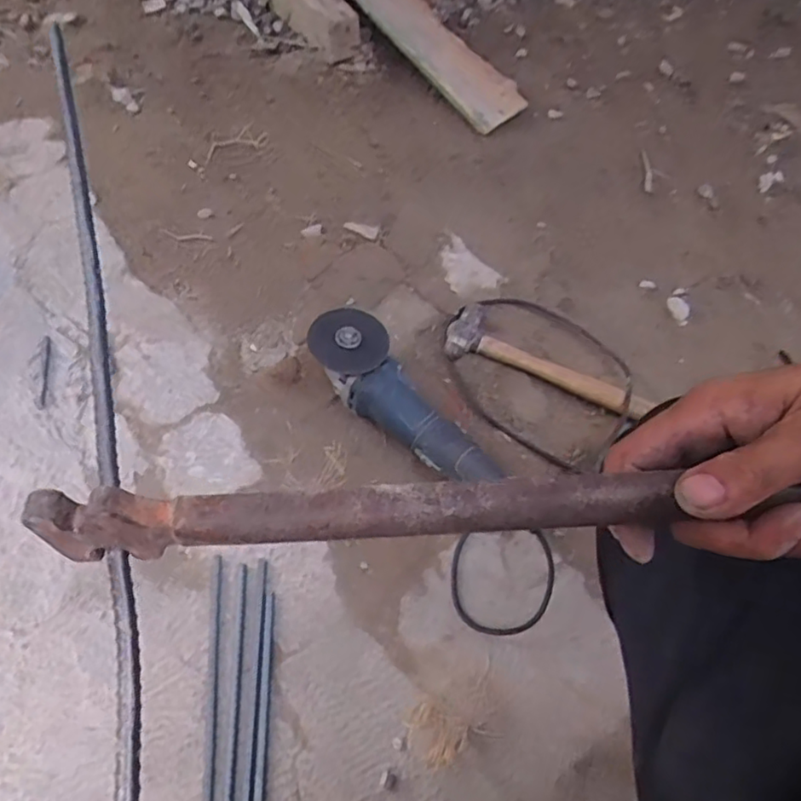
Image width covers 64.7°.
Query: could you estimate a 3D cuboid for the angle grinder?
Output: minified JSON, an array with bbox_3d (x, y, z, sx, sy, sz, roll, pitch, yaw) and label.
[{"bbox_3d":[0.006,0.005,0.748,0.281,0.068,0.085,44,65,9],"label":"angle grinder"}]

